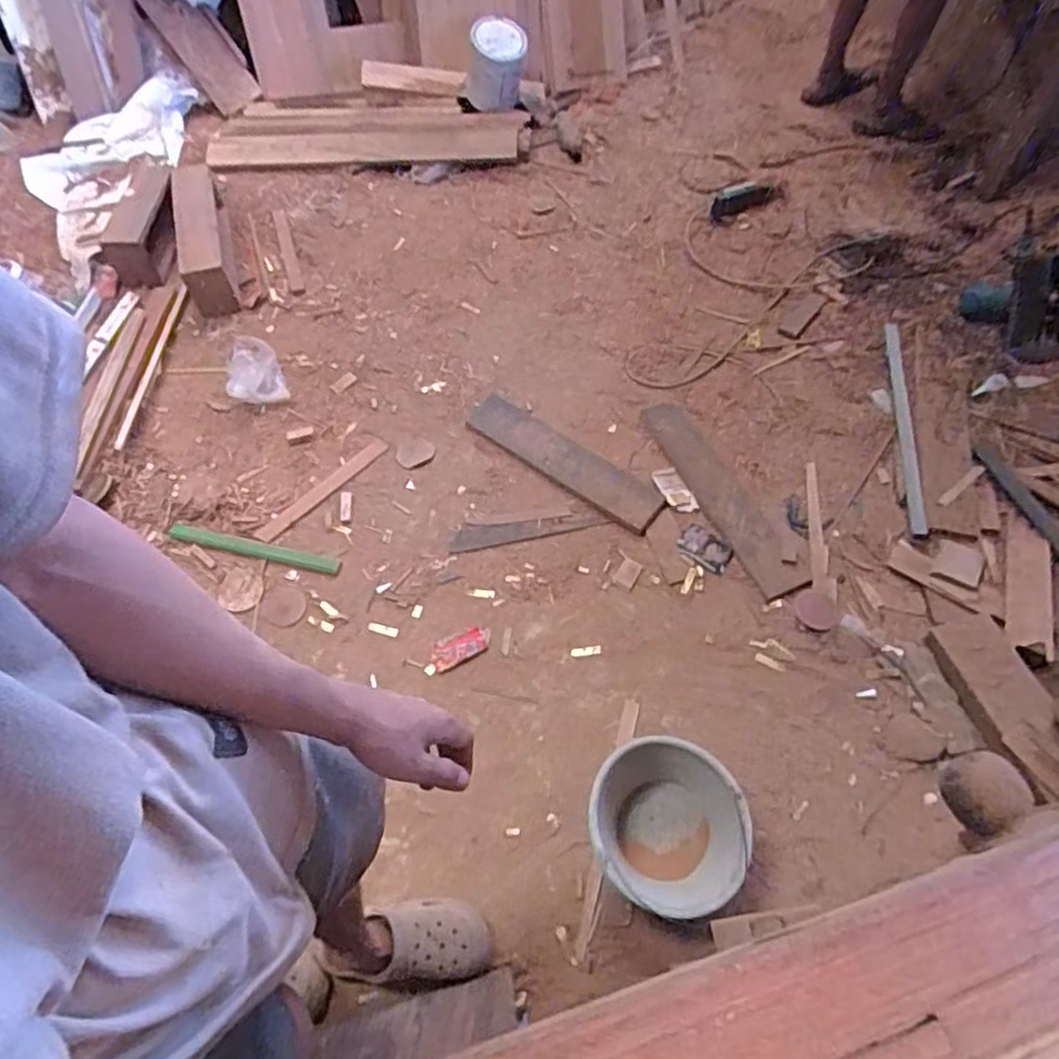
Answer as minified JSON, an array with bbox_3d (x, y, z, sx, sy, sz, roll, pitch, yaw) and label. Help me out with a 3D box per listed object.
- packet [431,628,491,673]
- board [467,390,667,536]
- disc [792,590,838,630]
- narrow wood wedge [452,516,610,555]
[{"bbox_3d":[-0.141,0.241,1.433,0.128,0.008,0.061,-24,62,-13],"label":"packet"},{"bbox_3d":[0.075,-0.165,1.657,0.530,0.027,0.149,34,54,25],"label":"board"},{"bbox_3d":[0.589,0.163,1.440,0.084,0.009,0.085,0,59,1],"label":"disc"},{"bbox_3d":[-0.001,0.003,1.557,0.341,0.022,0.064,-6,59,-3],"label":"narrow wood wedge"}]

